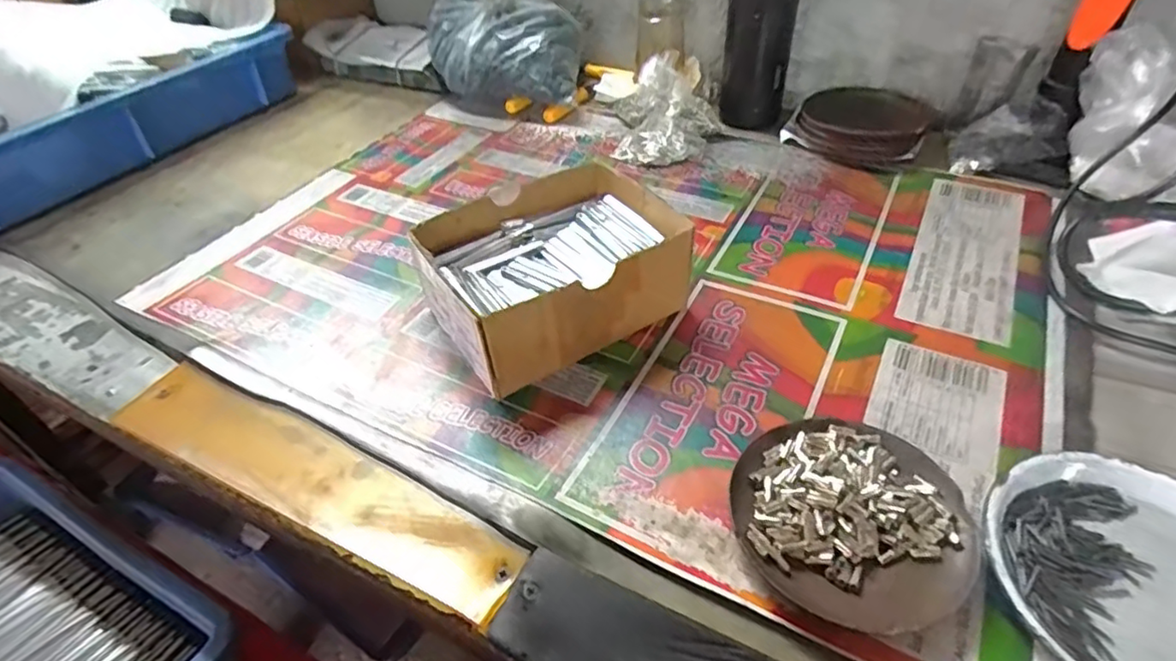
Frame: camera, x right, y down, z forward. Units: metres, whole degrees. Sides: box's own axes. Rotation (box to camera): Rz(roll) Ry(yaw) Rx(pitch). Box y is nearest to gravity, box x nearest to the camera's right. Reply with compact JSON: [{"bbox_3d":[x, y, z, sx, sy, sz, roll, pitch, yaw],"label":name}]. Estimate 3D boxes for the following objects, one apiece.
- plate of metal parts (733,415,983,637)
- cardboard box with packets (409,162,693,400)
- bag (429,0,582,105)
[{"bbox_3d":[0.132,0.092,0.318,0.111,0.025,0.108,-2,44,2],"label":"plate of metal parts"},{"bbox_3d":[-0.025,-0.044,0.439,0.159,0.069,0.122,-27,49,-23],"label":"cardboard box with packets"},{"bbox_3d":[-0.097,-0.323,0.690,0.177,0.142,0.110,5,44,9],"label":"bag"}]

